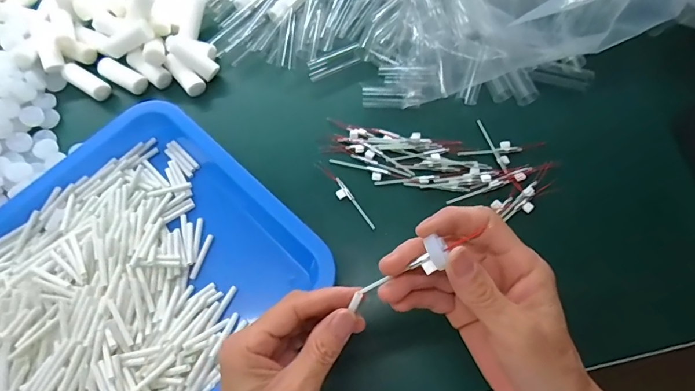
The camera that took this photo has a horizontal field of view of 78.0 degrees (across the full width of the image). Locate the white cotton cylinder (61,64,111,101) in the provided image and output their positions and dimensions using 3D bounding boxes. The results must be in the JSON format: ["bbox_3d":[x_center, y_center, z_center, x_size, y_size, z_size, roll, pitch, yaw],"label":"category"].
[{"bbox_3d":[-0.270,-0.117,0.444,0.048,0.017,0.021,32,73,14],"label":"white cotton cylinder"}]

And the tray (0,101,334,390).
[{"bbox_3d":[-0.203,0.092,0.349,0.260,0.041,0.332,40,75,16],"label":"tray"}]

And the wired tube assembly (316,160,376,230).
[{"bbox_3d":[-0.003,-0.001,0.396,0.011,0.004,0.083,-33,71,-11],"label":"wired tube assembly"}]

